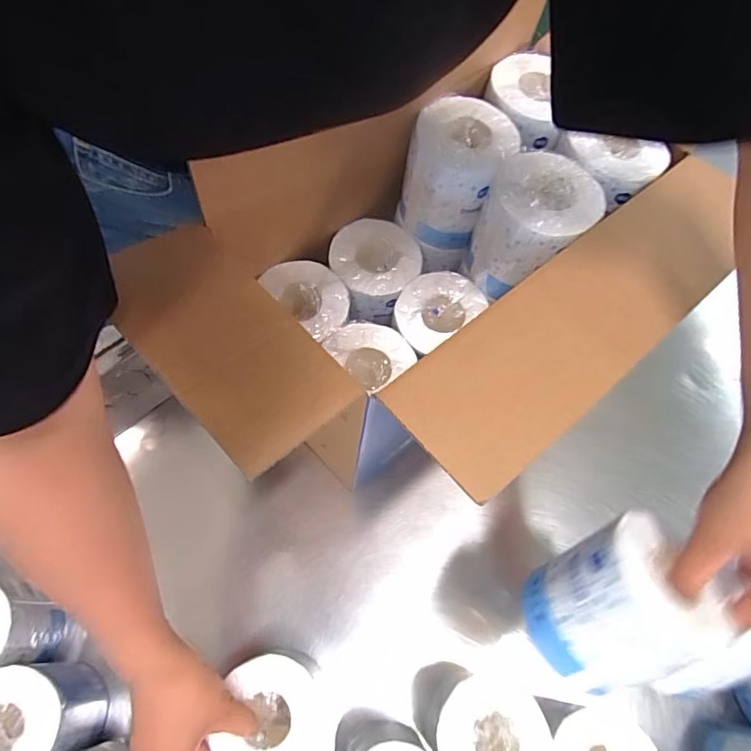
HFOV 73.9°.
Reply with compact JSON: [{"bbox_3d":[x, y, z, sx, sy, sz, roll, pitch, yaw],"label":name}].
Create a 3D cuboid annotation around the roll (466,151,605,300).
[{"bbox_3d":[0.148,-0.139,0.476,0.095,0.100,0.089,1,63,-2],"label":"roll"}]

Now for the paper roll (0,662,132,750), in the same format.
[{"bbox_3d":[-0.313,0.321,0.468,0.103,0.119,0.096,1,63,-2],"label":"paper roll"}]

